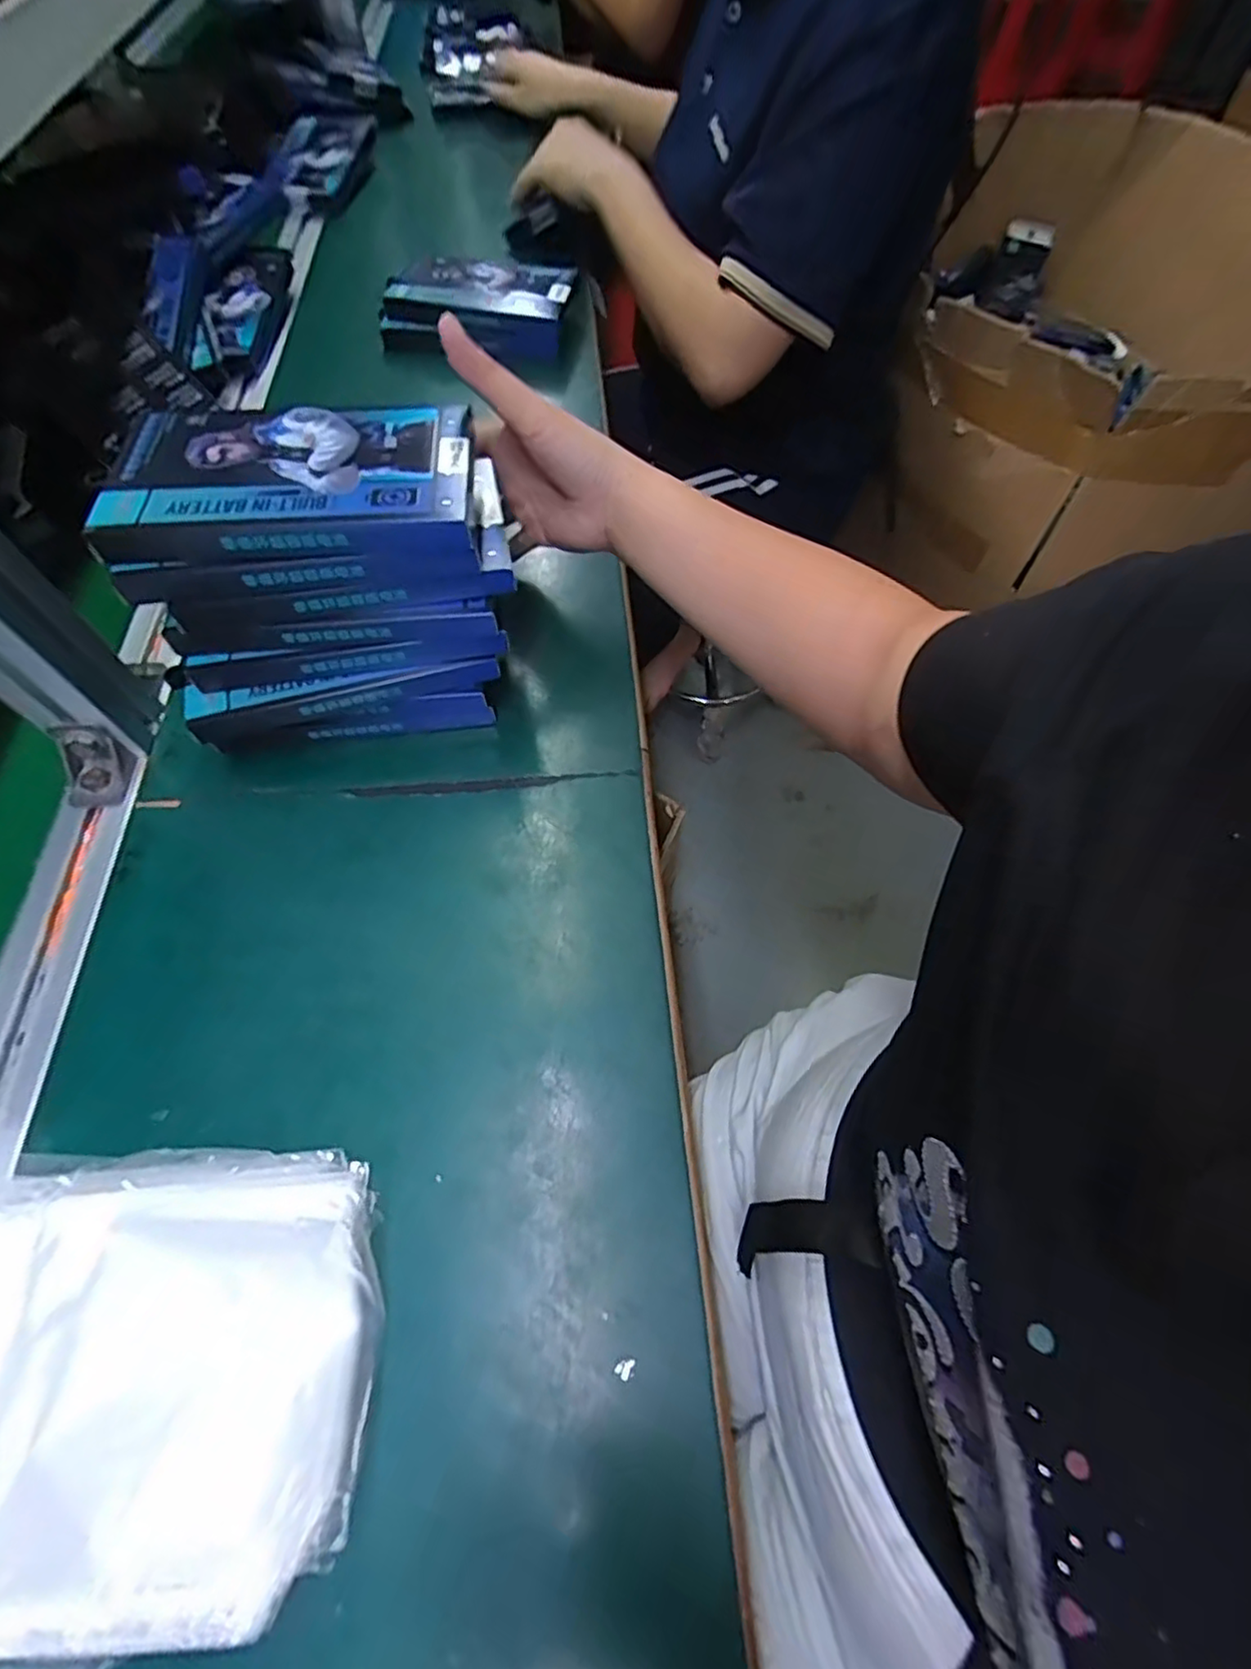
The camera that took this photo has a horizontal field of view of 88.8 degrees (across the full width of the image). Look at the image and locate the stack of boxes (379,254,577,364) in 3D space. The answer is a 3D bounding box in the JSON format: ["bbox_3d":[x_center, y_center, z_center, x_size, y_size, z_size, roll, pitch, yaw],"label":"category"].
[{"bbox_3d":[-0.140,-0.497,0.610,0.173,0.048,0.093,5,62,2],"label":"stack of boxes"}]

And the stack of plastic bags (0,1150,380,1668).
[{"bbox_3d":[-0.251,0.189,0.229,0.302,0.055,0.165,-1,63,-3],"label":"stack of plastic bags"}]

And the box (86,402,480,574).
[{"bbox_3d":[-0.157,-0.170,0.314,0.159,0.028,0.092,-4,63,-4],"label":"box"}]

